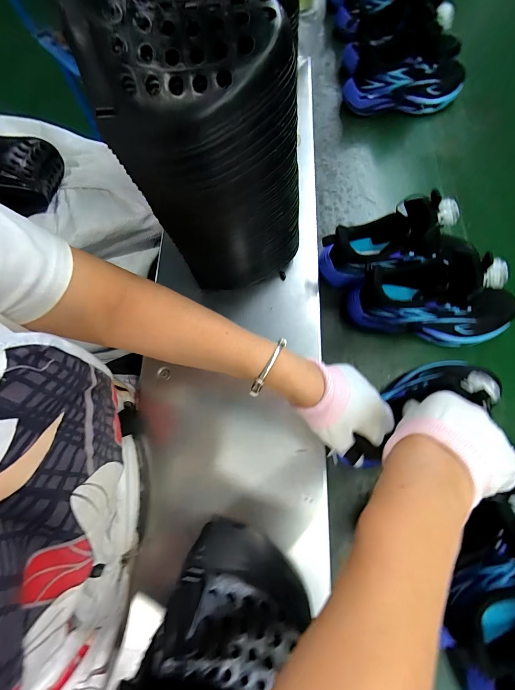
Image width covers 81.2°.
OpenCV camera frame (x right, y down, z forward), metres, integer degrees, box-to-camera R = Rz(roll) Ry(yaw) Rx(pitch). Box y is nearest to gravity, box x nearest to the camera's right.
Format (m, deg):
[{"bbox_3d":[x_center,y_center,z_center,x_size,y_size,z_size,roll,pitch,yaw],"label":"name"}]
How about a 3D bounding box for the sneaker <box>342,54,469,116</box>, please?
[{"bbox_3d":[0.274,-0.472,0.541,0.220,0.084,0.075,-8,74,0],"label":"sneaker"}]

